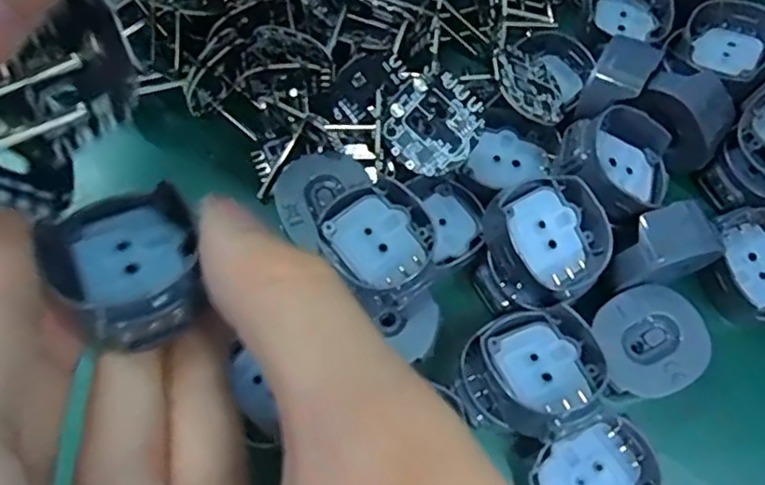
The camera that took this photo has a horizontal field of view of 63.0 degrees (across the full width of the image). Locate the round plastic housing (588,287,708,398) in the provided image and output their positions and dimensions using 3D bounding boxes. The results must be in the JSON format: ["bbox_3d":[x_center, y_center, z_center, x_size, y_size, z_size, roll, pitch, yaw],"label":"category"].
[{"bbox_3d":[0.063,0.023,0.148,0.025,0.005,0.024,1,71,-2],"label":"round plastic housing"}]

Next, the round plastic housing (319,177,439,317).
[{"bbox_3d":[0.000,-0.001,0.145,0.025,0.006,0.029,-40,73,-14],"label":"round plastic housing"}]

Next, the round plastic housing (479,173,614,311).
[{"bbox_3d":[0.038,0.000,0.151,0.028,0.014,0.028,-23,89,-13],"label":"round plastic housing"}]

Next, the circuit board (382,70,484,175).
[{"bbox_3d":[0.012,-0.029,0.151,0.023,0.004,0.022,-43,91,-1],"label":"circuit board"}]

